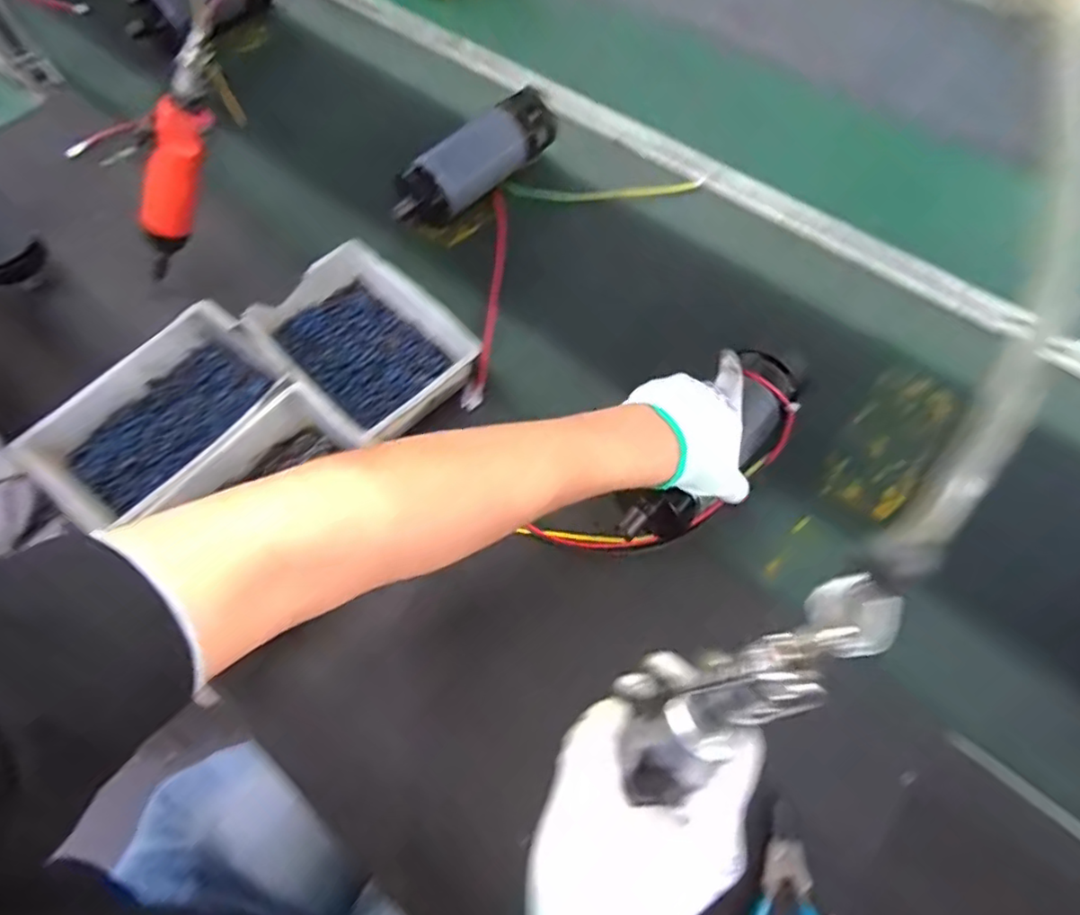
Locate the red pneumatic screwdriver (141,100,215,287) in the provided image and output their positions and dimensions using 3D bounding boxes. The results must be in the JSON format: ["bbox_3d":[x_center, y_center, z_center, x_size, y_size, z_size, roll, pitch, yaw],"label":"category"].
[{"bbox_3d":[-0.354,-0.242,0.581,0.042,0.211,0.034,4,57,-35],"label":"red pneumatic screwdriver"}]

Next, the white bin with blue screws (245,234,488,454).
[{"bbox_3d":[-0.169,-0.113,0.589,0.207,0.048,0.148,41,69,18],"label":"white bin with blue screws"}]

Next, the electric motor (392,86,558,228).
[{"bbox_3d":[-0.083,-0.356,0.719,0.073,0.069,0.251,38,68,17],"label":"electric motor"}]

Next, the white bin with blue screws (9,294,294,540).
[{"bbox_3d":[-0.336,-0.033,0.548,0.149,0.053,0.207,38,68,17],"label":"white bin with blue screws"}]

